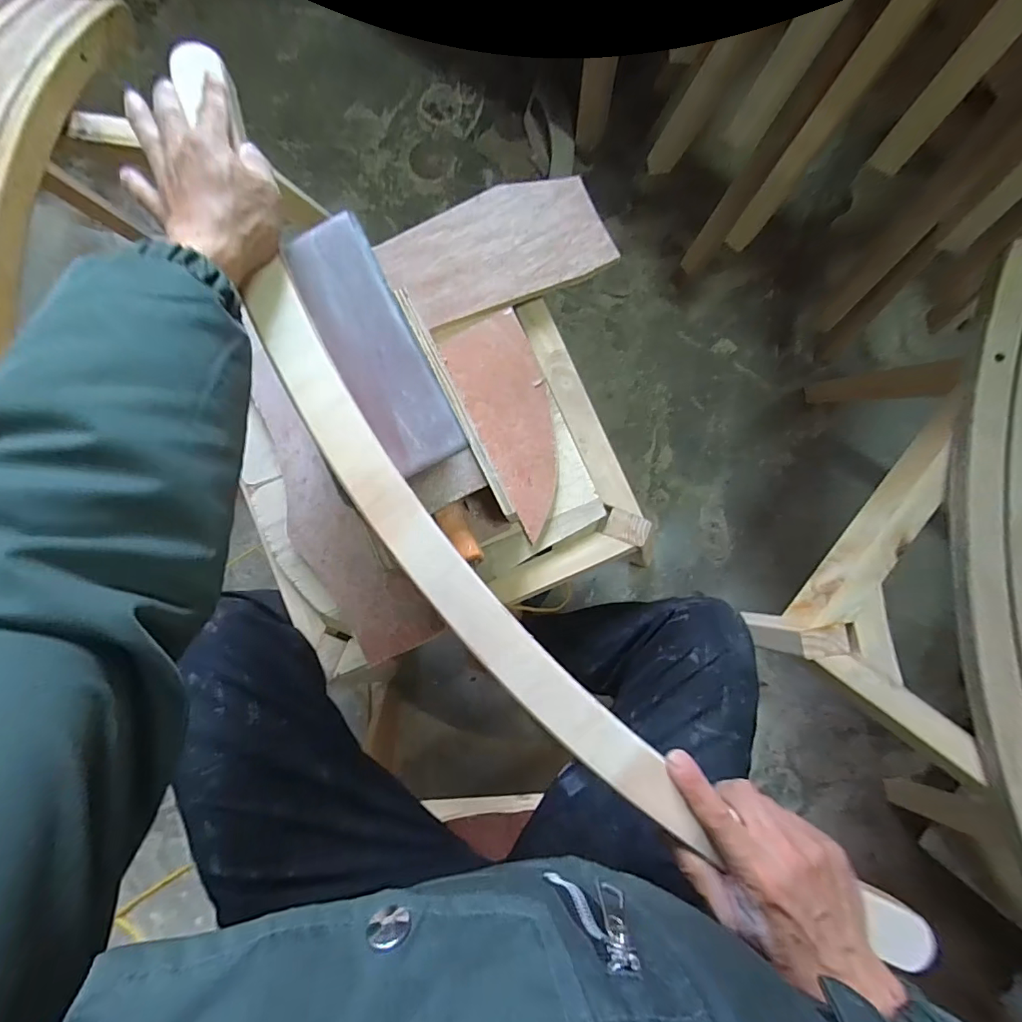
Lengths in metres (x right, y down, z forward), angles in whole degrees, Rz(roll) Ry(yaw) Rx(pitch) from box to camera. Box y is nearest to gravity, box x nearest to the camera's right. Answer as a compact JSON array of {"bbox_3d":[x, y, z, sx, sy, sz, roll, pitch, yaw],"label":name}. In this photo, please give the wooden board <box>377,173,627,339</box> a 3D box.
[{"bbox_3d":[-0.020,-0.316,0.569,0.258,0.013,0.144,-20,84,3],"label":"wooden board"}]

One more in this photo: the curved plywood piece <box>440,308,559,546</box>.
[{"bbox_3d":[0.008,-0.107,0.546,0.094,0.006,0.254,-23,85,1],"label":"curved plywood piece"}]

